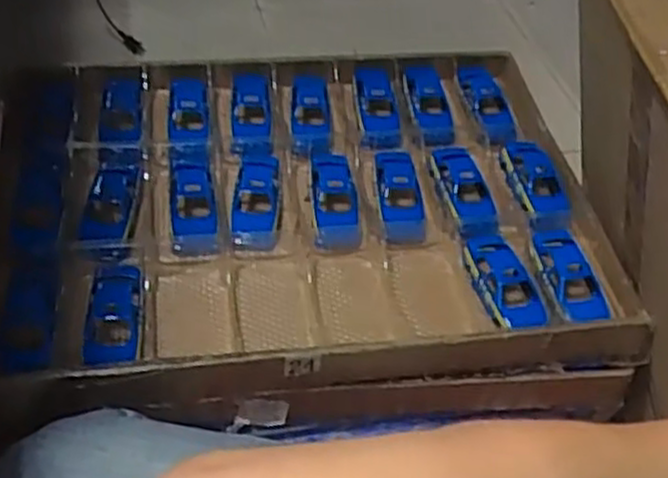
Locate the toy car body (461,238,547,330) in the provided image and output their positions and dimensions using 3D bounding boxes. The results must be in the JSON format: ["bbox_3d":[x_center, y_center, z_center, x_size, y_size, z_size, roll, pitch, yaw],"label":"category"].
[{"bbox_3d":[0.181,0.043,0.821,0.051,0.026,0.118,-10,49,-15],"label":"toy car body"}]

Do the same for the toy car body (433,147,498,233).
[{"bbox_3d":[0.154,-0.058,0.906,0.047,0.025,0.142,-5,48,-10],"label":"toy car body"}]

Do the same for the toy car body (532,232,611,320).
[{"bbox_3d":[0.253,0.040,0.833,0.051,0.022,0.124,-4,48,-9],"label":"toy car body"}]

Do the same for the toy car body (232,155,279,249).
[{"bbox_3d":[-0.087,-0.043,0.866,0.048,0.028,0.120,4,47,-2],"label":"toy car body"}]

